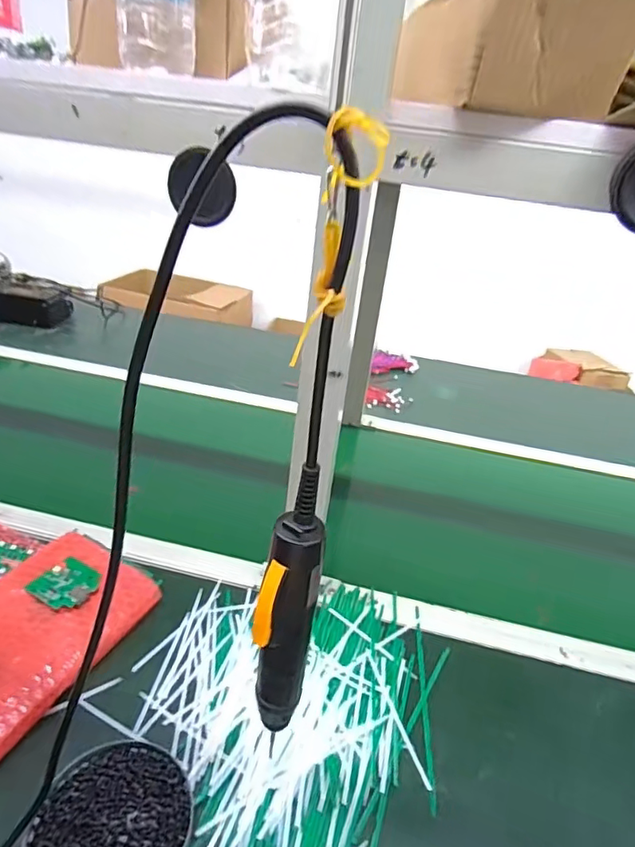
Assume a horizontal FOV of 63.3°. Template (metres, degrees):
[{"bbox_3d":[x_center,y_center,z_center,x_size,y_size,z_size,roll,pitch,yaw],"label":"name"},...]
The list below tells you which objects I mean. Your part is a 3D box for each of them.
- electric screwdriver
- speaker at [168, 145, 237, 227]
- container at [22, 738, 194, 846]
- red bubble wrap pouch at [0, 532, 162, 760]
[{"bbox_3d":[-0.022,0.143,0.331,0.033,0.189,0.033,11,29,7],"label":"electric screwdriver"},{"bbox_3d":[-0.102,-0.203,0.442,0.062,0.057,0.018,13,30,11],"label":"speaker"},{"bbox_3d":[-0.152,0.302,0.383,0.110,0.019,0.115,5,29,-3],"label":"container"},{"bbox_3d":[-0.276,0.199,0.506,0.140,0.047,0.201,18,31,19],"label":"red bubble wrap pouch"}]

